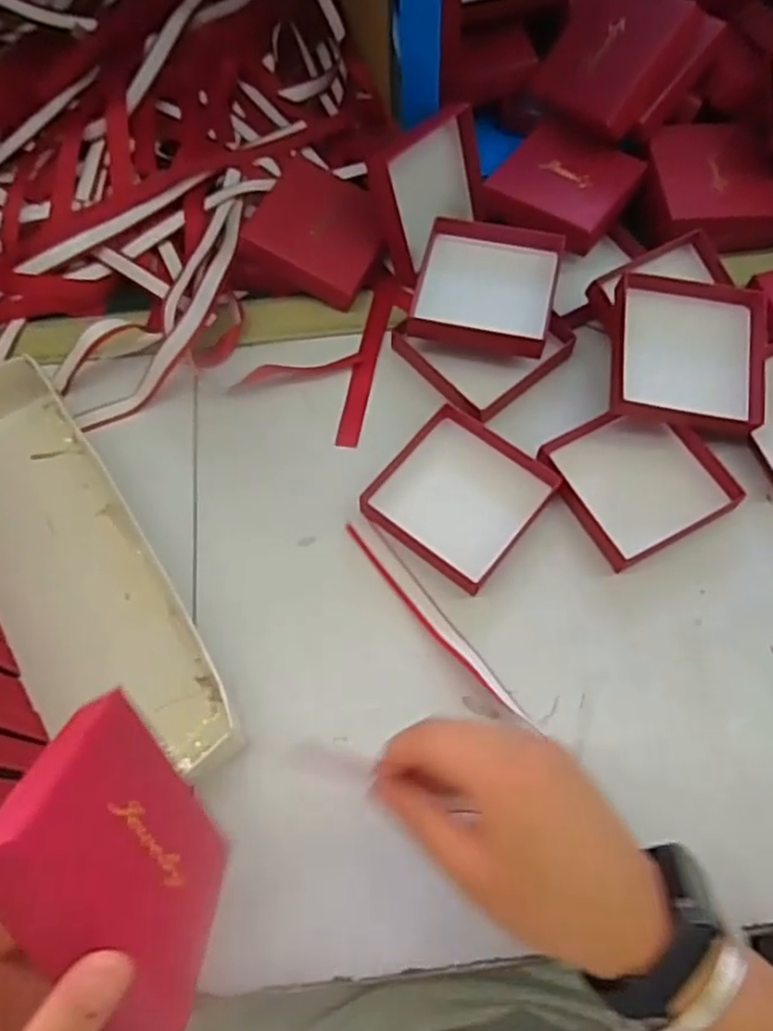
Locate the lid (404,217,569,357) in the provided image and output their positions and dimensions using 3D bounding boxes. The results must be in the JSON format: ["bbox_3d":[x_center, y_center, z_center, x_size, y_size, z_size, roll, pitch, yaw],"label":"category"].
[{"bbox_3d":[0.069,-0.157,0.480,0.091,0.028,0.090,14,67,7],"label":"lid"}]

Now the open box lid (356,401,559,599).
[{"bbox_3d":[0.046,-0.014,0.432,0.091,0.018,0.094,36,71,16],"label":"open box lid"}]

